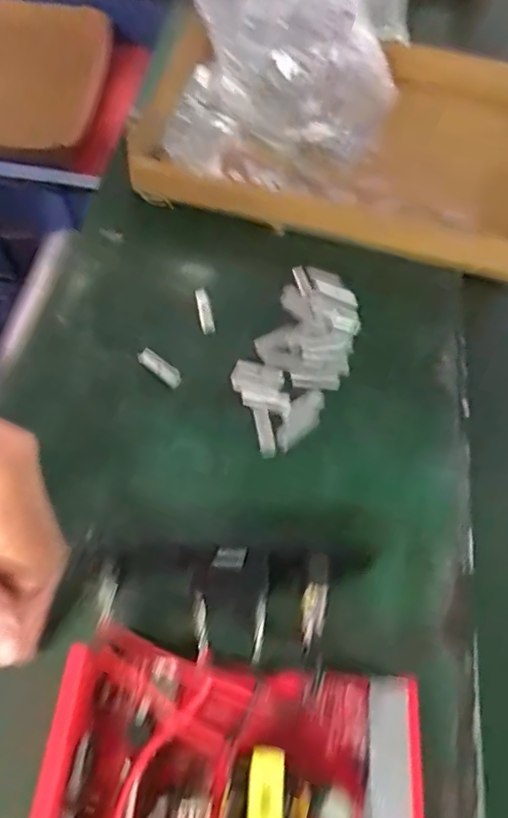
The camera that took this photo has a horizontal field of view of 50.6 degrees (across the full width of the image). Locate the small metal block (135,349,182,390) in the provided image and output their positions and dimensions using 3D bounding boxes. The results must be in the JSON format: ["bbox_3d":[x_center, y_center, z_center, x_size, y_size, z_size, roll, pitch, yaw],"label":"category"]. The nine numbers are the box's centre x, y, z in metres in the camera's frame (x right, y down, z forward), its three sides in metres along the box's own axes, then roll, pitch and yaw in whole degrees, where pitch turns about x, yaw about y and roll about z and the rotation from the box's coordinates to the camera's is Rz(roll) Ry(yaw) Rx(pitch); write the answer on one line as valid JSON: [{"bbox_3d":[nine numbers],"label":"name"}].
[{"bbox_3d":[-0.061,-0.027,0.346,0.033,0.004,0.012,38,64,15],"label":"small metal block"}]

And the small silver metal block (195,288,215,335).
[{"bbox_3d":[-0.034,-0.067,0.365,0.009,0.008,0.032,-12,78,-9],"label":"small silver metal block"}]

